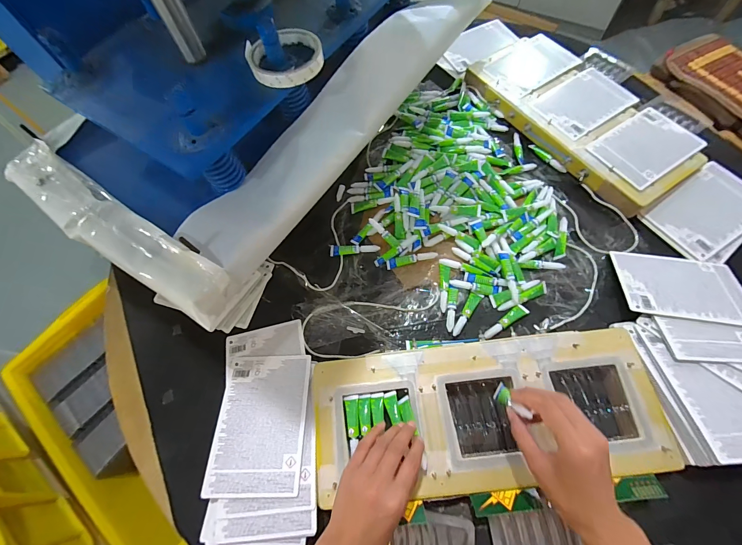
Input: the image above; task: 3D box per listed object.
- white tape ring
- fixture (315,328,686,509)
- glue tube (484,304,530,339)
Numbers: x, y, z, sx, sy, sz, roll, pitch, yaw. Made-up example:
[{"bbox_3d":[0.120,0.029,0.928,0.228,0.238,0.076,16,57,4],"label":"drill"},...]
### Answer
[{"bbox_3d":[-0.104,-0.262,0.400,0.087,0.017,0.086,-1,64,3],"label":"white tape ring"},{"bbox_3d":[0.144,0.175,0.416,0.426,0.022,0.166,-5,64,1],"label":"fixture"},{"bbox_3d":[0.201,0.073,0.485,0.079,0.008,0.017,-34,67,-12],"label":"glue tube"}]

